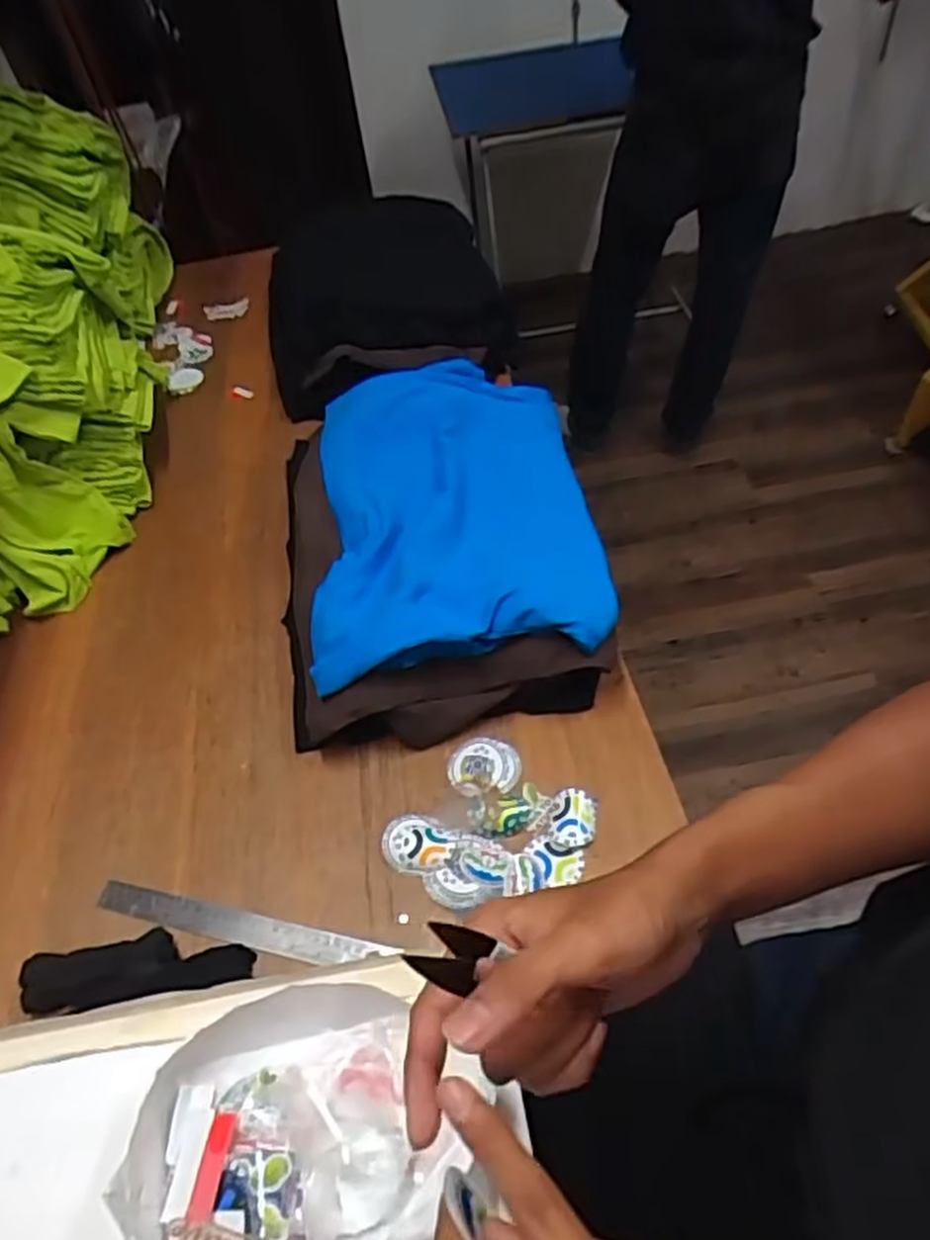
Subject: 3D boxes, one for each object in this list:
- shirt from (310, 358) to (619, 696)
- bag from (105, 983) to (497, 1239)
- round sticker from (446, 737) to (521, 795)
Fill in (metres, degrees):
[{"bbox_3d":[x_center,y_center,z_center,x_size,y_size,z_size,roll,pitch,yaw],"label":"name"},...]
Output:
[{"bbox_3d":[-0.014,-0.148,0.952,0.324,0.078,0.530,-7,50,1],"label":"shirt"},{"bbox_3d":[-0.096,0.293,0.447,0.175,0.055,0.161,-14,51,-5],"label":"bag"},{"bbox_3d":[0.019,0.146,0.797,0.071,0.004,0.062,-5,51,2],"label":"round sticker"}]

